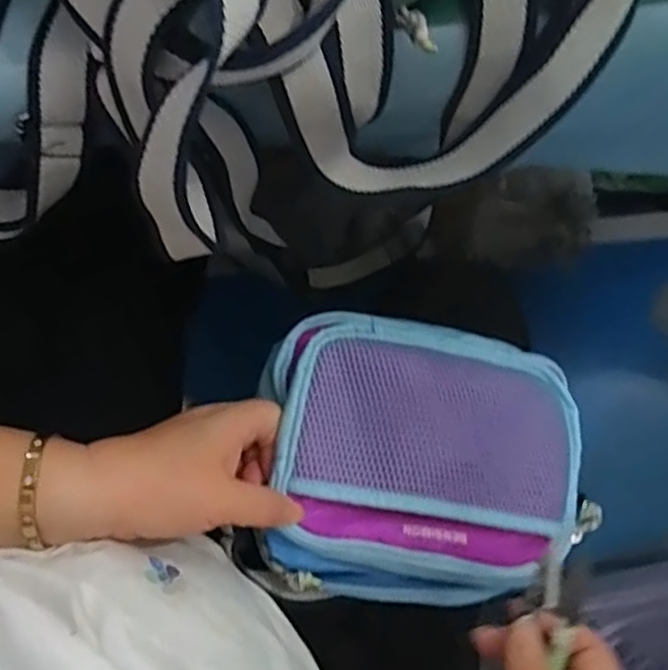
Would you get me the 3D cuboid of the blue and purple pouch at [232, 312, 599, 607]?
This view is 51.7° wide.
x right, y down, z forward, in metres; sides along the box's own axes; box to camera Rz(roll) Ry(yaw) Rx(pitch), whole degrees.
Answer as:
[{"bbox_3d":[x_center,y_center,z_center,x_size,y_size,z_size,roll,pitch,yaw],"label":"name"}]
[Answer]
[{"bbox_3d":[0.057,0.083,0.436,0.212,0.065,0.171,12,72,-15],"label":"blue and purple pouch"}]

